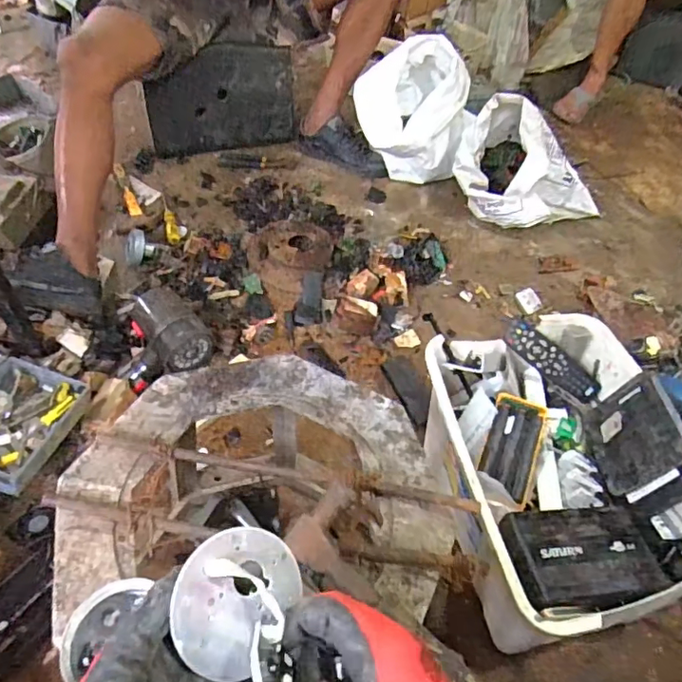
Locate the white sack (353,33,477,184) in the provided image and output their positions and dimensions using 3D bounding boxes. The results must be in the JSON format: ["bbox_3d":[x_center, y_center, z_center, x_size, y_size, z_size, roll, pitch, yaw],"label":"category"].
[{"bbox_3d":[0.191,-0.617,1.474,0.315,0.295,0.203,9,49,4],"label":"white sack"}]

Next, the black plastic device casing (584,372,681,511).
[{"bbox_3d":[0.414,0.144,0.764,0.027,0.140,0.158,2,55,-22],"label":"black plastic device casing"}]

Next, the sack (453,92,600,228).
[{"bbox_3d":[0.481,-0.444,1.407,0.335,0.267,0.282,34,55,24],"label":"sack"}]

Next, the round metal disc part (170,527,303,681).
[{"bbox_3d":[-0.066,0.156,0.339,0.072,0.005,0.081,47,55,-13],"label":"round metal disc part"}]

